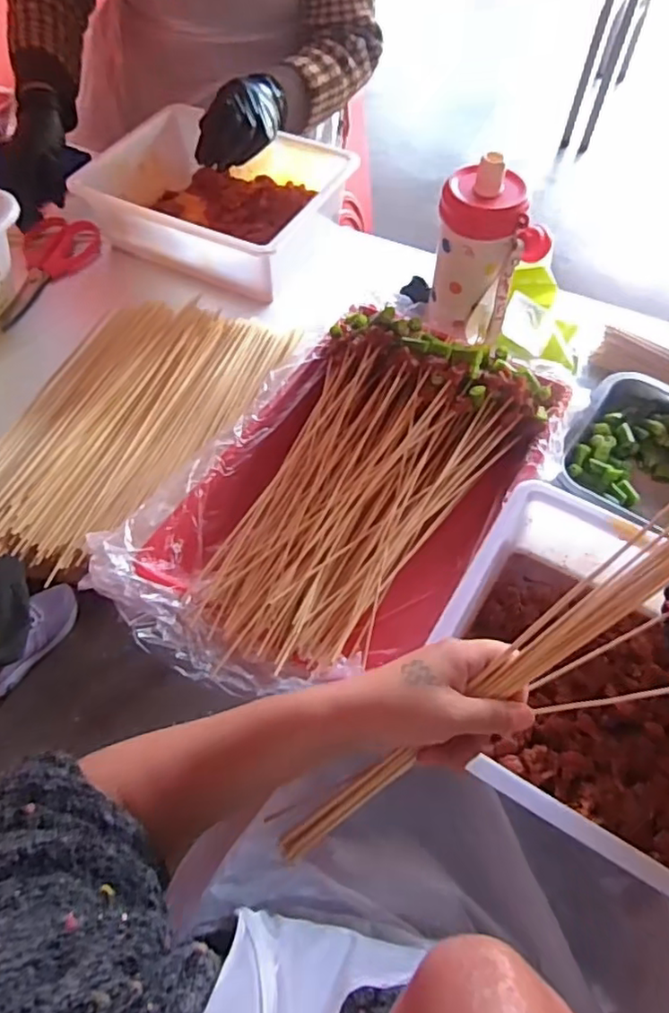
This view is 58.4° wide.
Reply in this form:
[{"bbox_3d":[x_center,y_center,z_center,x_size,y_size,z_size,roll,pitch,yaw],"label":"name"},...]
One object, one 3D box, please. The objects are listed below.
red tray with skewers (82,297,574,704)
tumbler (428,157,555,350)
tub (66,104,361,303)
[{"bbox_3d":[0.014,-0.027,0.555,0.259,0.107,0.432,36,65,20],"label":"red tray with skewers"},{"bbox_3d":[0.154,-0.251,0.608,0.075,0.165,0.091,-36,65,-19],"label":"tumbler"},{"bbox_3d":[-0.155,-0.419,0.816,0.305,0.086,0.245,25,62,15],"label":"tub"}]

